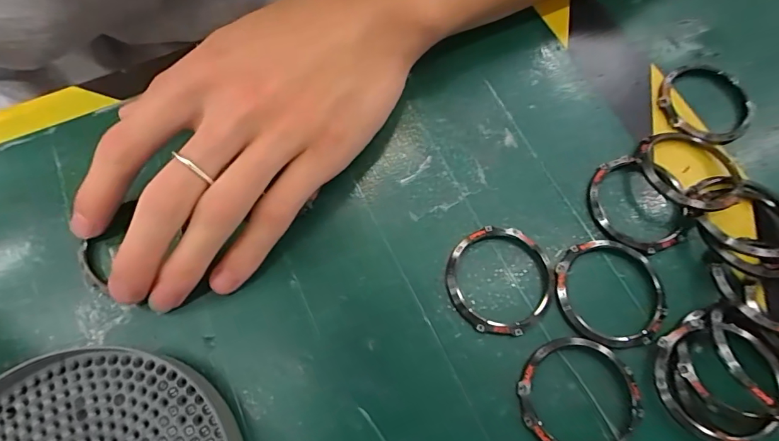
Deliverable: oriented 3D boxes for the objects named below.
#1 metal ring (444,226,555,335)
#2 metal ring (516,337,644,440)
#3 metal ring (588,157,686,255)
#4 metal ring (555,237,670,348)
[{"bbox_3d":[0.049,0.026,0.195,0.047,0.004,0.047,1,70,-2],"label":"metal ring"},{"bbox_3d":[0.078,0.072,0.178,0.047,0.004,0.046,1,70,-2],"label":"metal ring"},{"bbox_3d":[0.119,-0.009,0.207,0.046,0.011,0.047,1,70,-2],"label":"metal ring"},{"bbox_3d":[0.097,0.031,0.193,0.046,0.005,0.047,1,70,-2],"label":"metal ring"}]

